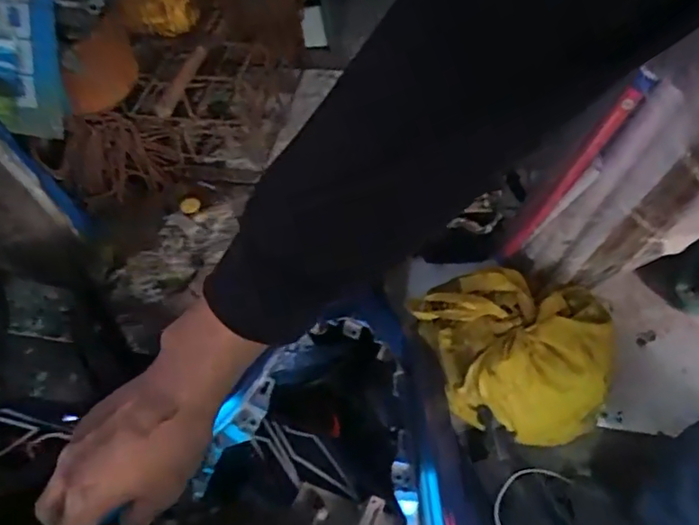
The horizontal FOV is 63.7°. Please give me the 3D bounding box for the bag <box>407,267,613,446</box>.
[{"bbox_3d":[0.216,0.114,0.779,0.255,0.145,0.214,5,52,8],"label":"bag"}]

